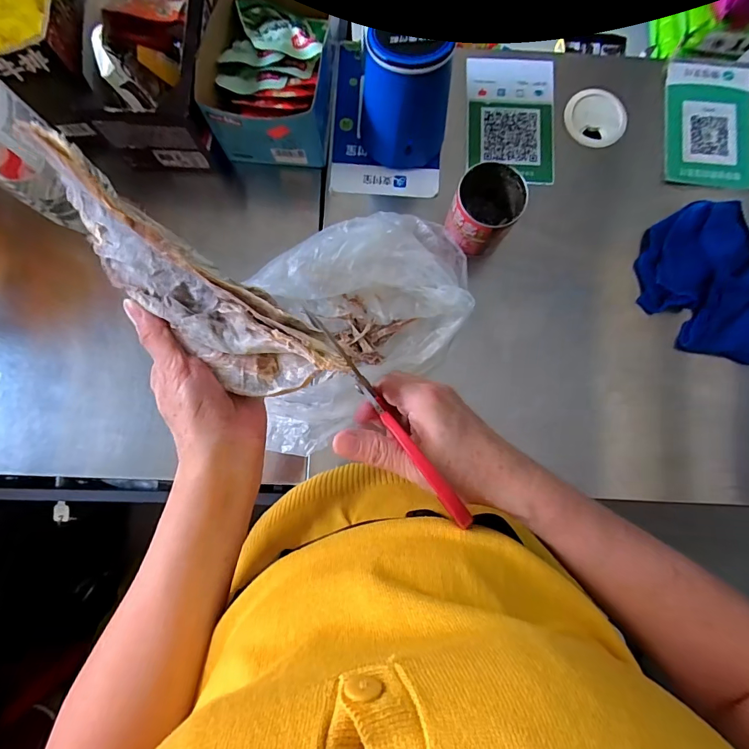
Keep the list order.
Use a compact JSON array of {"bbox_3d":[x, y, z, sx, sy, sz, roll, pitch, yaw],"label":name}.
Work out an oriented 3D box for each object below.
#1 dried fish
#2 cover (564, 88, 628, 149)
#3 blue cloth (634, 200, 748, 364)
[{"bbox_3d":[-0.120,-0.053,0.259,0.212,0.052,0.058,38,84,-7],"label":"dried fish"},{"bbox_3d":[0.253,-0.292,0.469,0.068,0.004,0.068,0,83,-1],"label":"cover"},{"bbox_3d":[0.357,-0.099,0.443,0.126,0.035,0.163,0,83,-1],"label":"blue cloth"}]

